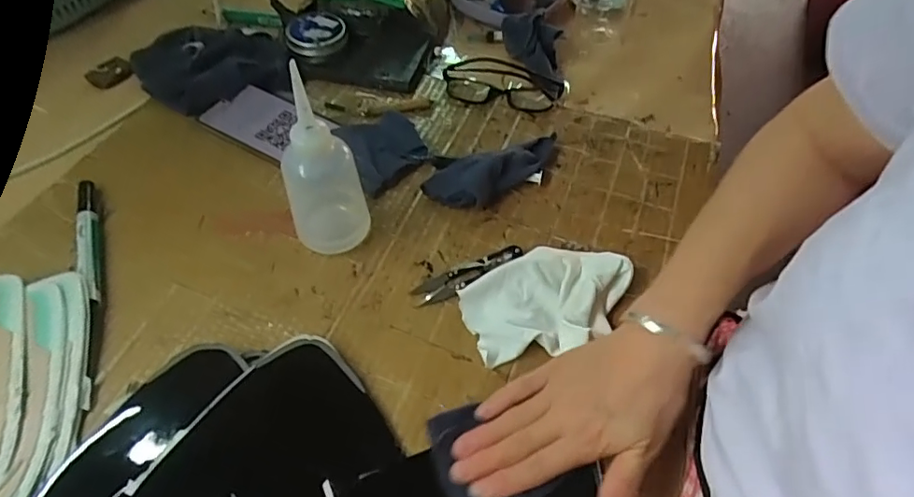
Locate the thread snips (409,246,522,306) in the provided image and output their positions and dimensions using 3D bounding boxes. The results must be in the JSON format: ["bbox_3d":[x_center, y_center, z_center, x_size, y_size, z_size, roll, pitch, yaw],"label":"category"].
[{"bbox_3d":[0.011,0.023,0.472,0.100,0.009,0.022,-19,57,-15],"label":"thread snips"}]

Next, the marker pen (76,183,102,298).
[{"bbox_3d":[-0.324,-0.009,0.484,0.015,0.016,0.138,-17,56,-14],"label":"marker pen"}]

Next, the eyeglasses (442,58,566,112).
[{"bbox_3d":[0.049,-0.179,0.599,0.128,0.034,0.041,10,54,6],"label":"eyeglasses"}]

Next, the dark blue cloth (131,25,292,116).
[{"bbox_3d":[-0.274,-0.208,0.608,0.172,0.034,0.127,-9,55,-8],"label":"dark blue cloth"}]

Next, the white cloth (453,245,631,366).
[{"bbox_3d":[0.076,0.040,0.452,0.139,0.023,0.086,-10,55,-9],"label":"white cloth"}]

